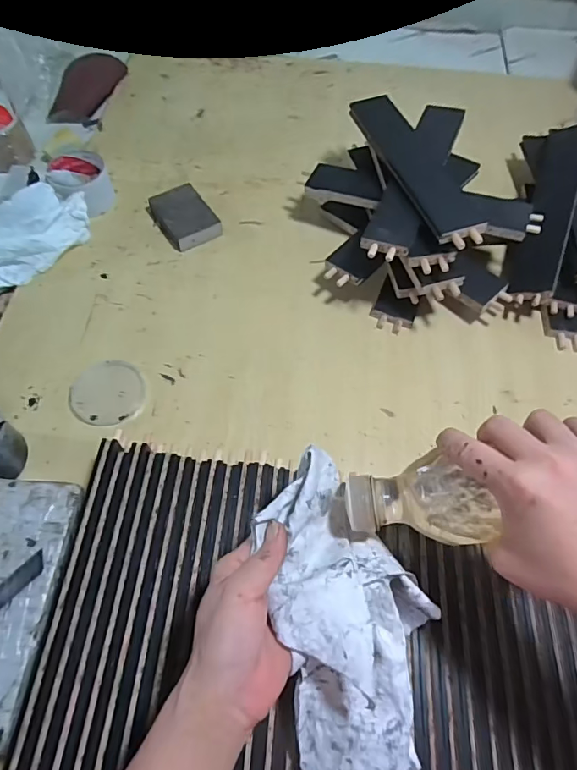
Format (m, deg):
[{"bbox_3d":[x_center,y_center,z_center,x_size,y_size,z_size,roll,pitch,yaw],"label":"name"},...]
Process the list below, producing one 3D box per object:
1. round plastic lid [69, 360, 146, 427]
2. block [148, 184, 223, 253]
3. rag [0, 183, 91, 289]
[{"bbox_3d":[-0.212,0.009,0.562,0.082,0.009,0.078,4,68,-9],"label":"round plastic lid"},{"bbox_3d":[-0.153,-0.246,0.701,0.074,0.025,0.102,-30,66,-16],"label":"block"},{"bbox_3d":[-0.397,-0.198,0.654,0.249,0.052,0.124,-21,64,-12],"label":"rag"}]

